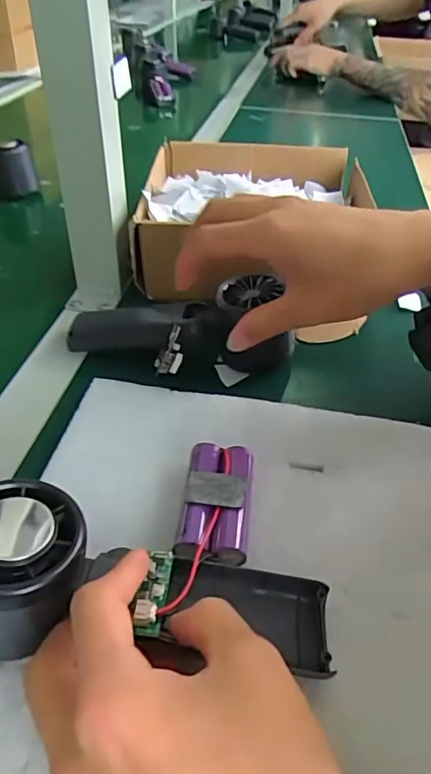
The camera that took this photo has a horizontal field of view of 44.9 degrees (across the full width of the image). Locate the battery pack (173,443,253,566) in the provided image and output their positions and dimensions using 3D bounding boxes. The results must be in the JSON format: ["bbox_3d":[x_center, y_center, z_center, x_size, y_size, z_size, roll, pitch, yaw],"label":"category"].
[{"bbox_3d":[0.000,0.061,0.273,0.033,0.020,0.072,4,41,4],"label":"battery pack"}]

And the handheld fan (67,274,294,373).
[{"bbox_3d":[-0.027,-0.040,0.379,0.159,0.057,0.060,0,40,9],"label":"handheld fan"}]

